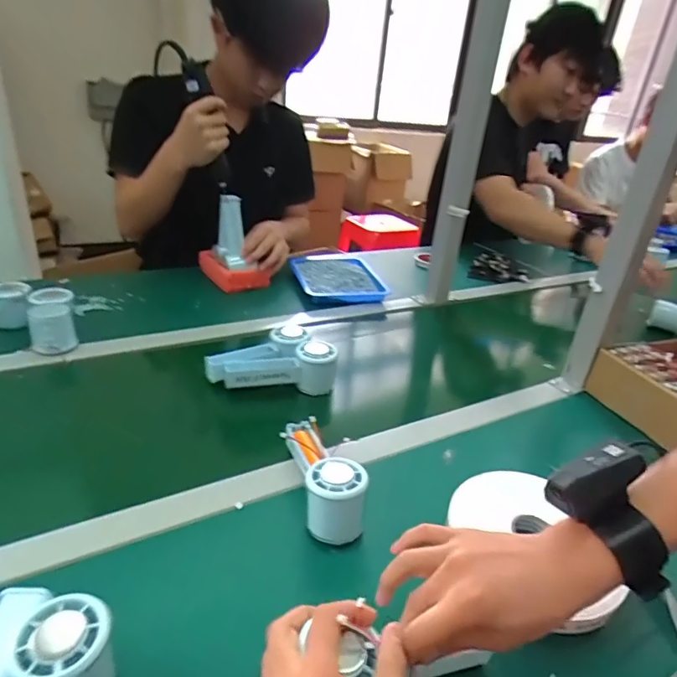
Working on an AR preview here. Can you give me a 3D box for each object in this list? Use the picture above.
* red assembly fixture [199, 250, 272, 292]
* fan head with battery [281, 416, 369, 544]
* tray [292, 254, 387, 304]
[{"bbox_3d":[-0.222,-0.131,0.965,0.165,0.048,0.094,16,30,15],"label":"red assembly fixture"},{"bbox_3d":[-0.024,0.135,0.494,0.054,0.071,0.154,-5,31,-22],"label":"fan head with battery"},{"bbox_3d":[-0.011,-0.133,1.036,0.163,0.031,0.245,-1,30,-16],"label":"tray"}]

